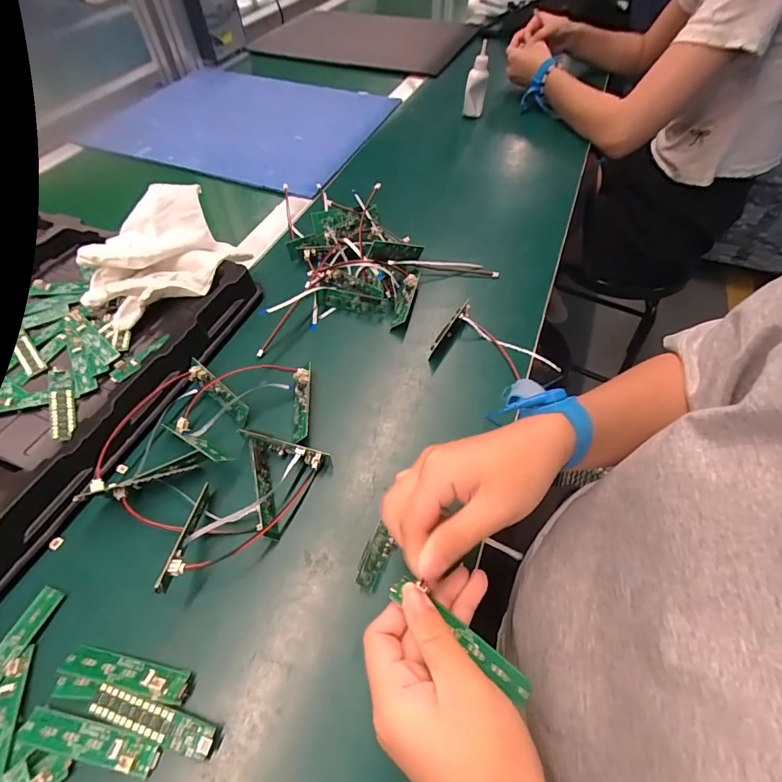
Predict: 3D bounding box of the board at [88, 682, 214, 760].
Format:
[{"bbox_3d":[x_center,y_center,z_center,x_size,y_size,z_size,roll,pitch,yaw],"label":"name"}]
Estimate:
[{"bbox_3d":[-0.146,0.201,0.249,0.081,0.008,0.018,14,56,10],"label":"board"}]

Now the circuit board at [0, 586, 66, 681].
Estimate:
[{"bbox_3d":[-0.253,0.174,0.267,0.020,0.007,0.084,15,56,11],"label":"circuit board"}]

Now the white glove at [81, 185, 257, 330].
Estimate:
[{"bbox_3d":[-0.251,-0.146,0.442,0.164,0.072,0.102,-39,63,-24],"label":"white glove"}]

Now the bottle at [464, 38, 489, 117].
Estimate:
[{"bbox_3d":[0.147,-0.527,0.690,0.029,0.107,0.028,19,57,14],"label":"bottle"}]

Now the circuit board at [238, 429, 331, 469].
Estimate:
[{"bbox_3d":[-0.091,0.050,0.345,0.074,0.022,0.012,13,55,9],"label":"circuit board"}]

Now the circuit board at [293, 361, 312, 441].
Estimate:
[{"bbox_3d":[-0.082,0.012,0.374,0.016,0.014,0.080,-4,54,-2],"label":"circuit board"}]

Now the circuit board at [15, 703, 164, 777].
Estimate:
[{"bbox_3d":[-0.180,0.209,0.243,0.086,0.006,0.018,9,55,7],"label":"circuit board"}]

